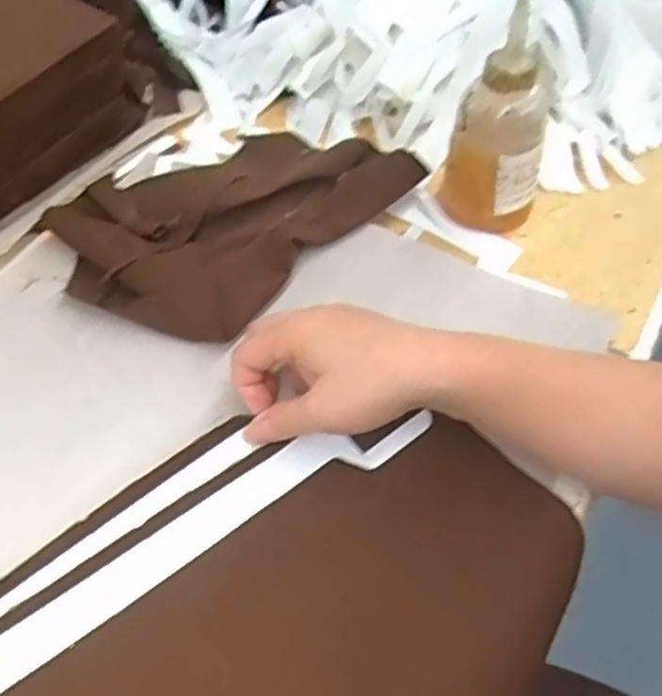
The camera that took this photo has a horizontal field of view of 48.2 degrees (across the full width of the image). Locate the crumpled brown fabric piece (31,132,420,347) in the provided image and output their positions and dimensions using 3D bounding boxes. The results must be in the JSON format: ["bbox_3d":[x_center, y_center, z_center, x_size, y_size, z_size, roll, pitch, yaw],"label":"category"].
[{"bbox_3d":[-0.071,-0.097,0.509,0.157,0.042,0.218,38,62,24],"label":"crumpled brown fabric piece"}]

